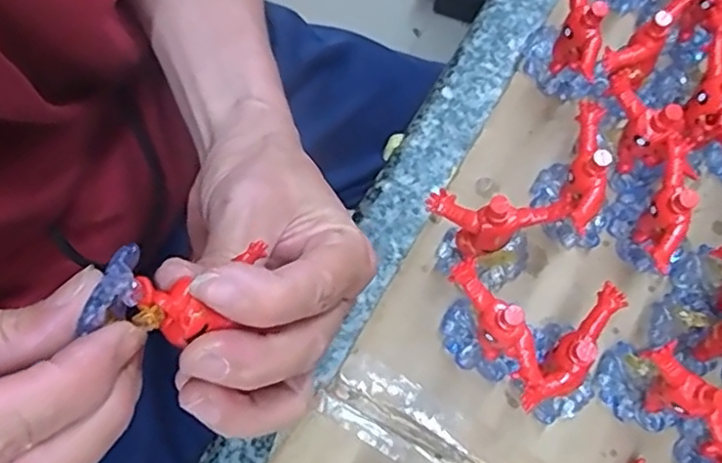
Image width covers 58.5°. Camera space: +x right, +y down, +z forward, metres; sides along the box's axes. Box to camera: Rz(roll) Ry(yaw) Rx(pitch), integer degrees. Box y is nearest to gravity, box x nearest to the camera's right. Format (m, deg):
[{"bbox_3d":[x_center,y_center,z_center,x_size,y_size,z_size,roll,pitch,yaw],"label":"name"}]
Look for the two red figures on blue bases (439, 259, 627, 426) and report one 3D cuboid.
[{"bbox_3d":[0.061,0.042,0.238,0.066,0.050,0.044,13,71,1],"label":"two red figures on blue bases"}]

